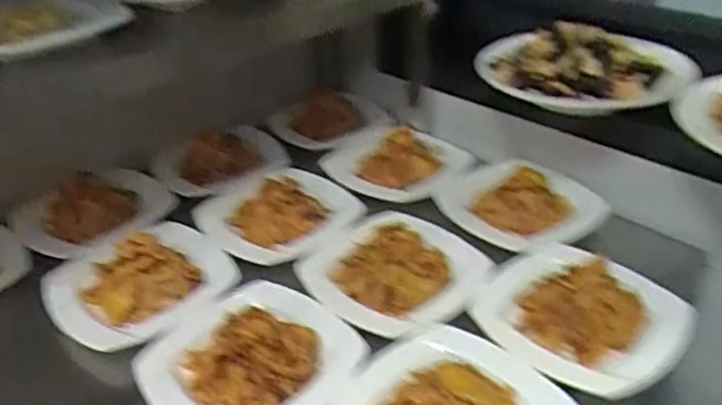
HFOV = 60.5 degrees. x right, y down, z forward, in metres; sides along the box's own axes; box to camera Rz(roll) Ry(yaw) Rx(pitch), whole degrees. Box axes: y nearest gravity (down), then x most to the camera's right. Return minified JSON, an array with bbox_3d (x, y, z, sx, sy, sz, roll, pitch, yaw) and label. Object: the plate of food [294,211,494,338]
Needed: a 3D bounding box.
[{"bbox_3d":[0.043,0.063,0.767,0.204,0.056,0.201,25,41,38],"label":"plate of food"}]

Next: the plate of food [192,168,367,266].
[{"bbox_3d":[-0.104,0.000,0.829,0.160,0.043,0.197,26,42,38],"label":"plate of food"}]

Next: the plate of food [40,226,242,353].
[{"bbox_3d":[-0.272,0.077,0.760,0.207,0.062,0.186,-25,38,-31],"label":"plate of food"}]

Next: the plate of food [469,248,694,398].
[{"bbox_3d":[0.235,0.108,0.677,0.166,0.055,0.202,-25,38,-31],"label":"plate of food"}]

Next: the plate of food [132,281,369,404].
[{"bbox_3d":[-0.117,0.151,0.647,0.202,0.069,0.202,-3,36,2],"label":"plate of food"}]

